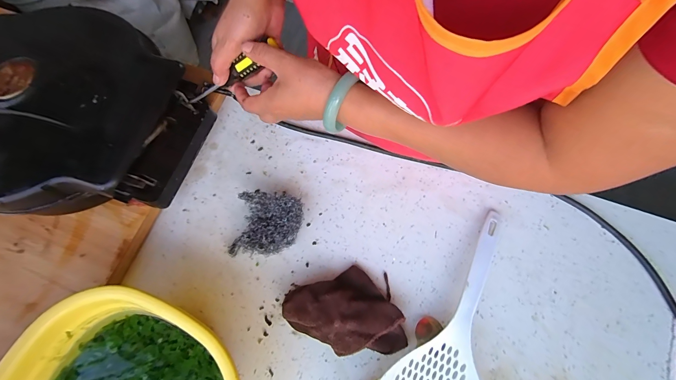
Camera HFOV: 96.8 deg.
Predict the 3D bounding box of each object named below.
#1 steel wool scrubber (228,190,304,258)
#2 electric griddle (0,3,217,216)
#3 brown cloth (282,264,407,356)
[{"bbox_3d":[-0.096,0.048,0.409,0.091,0.045,0.084,7,72,3],"label":"steel wool scrubber"},{"bbox_3d":[-0.394,-0.112,0.410,0.372,0.098,0.263,19,73,7],"label":"electric griddle"},{"bbox_3d":[0.007,0.147,0.369,0.150,0.045,0.100,0,72,1],"label":"brown cloth"}]

